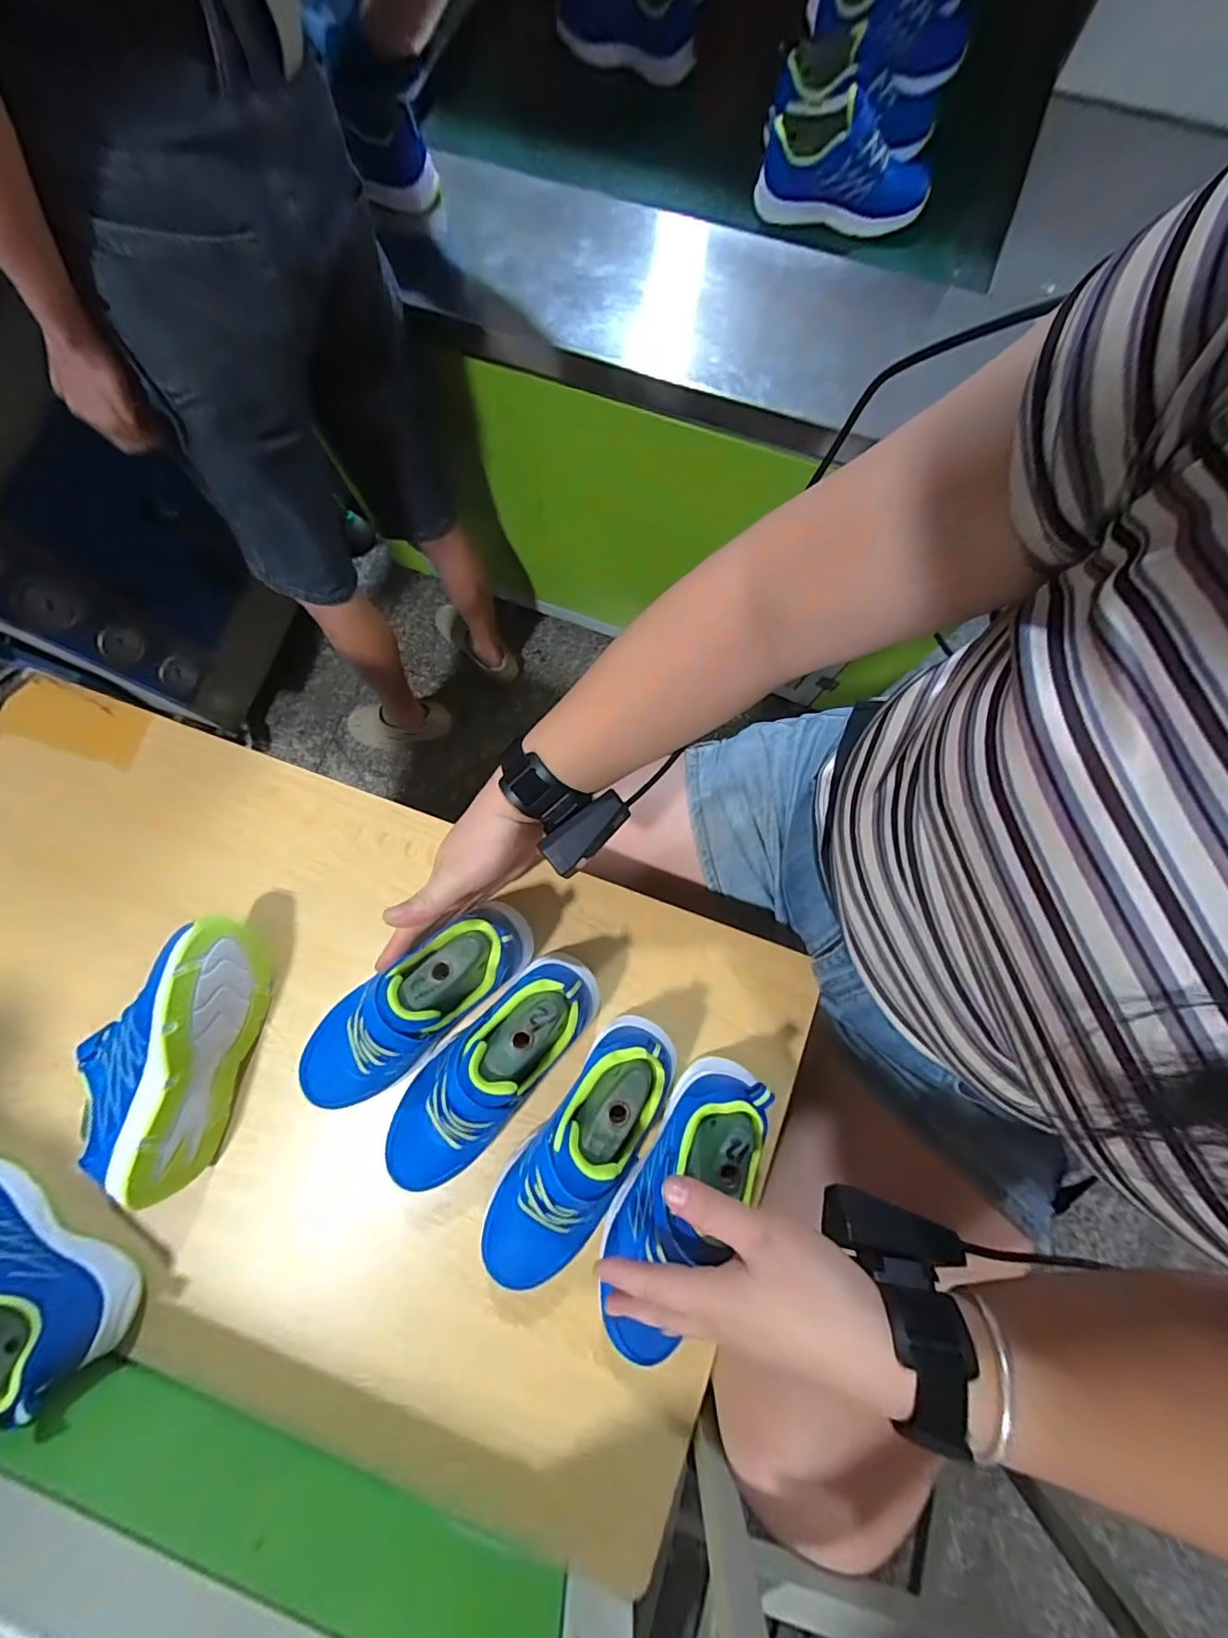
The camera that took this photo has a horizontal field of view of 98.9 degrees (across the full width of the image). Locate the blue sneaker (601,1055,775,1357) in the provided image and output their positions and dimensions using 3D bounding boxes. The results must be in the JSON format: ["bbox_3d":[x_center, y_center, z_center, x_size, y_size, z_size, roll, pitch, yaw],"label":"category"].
[{"bbox_3d":[0.044,0.275,0.371,0.060,0.095,0.204,29,89,6],"label":"blue sneaker"}]

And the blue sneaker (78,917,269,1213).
[{"bbox_3d":[-0.348,0.176,0.408,0.087,0.082,0.199,12,79,3],"label":"blue sneaker"}]

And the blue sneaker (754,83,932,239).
[{"bbox_3d":[0.285,-0.797,0.648,0.202,0.080,0.083,18,79,4],"label":"blue sneaker"}]

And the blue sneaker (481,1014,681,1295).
[{"bbox_3d":[-0.021,0.238,0.384,0.075,0.096,0.186,30,81,7],"label":"blue sneaker"}]

